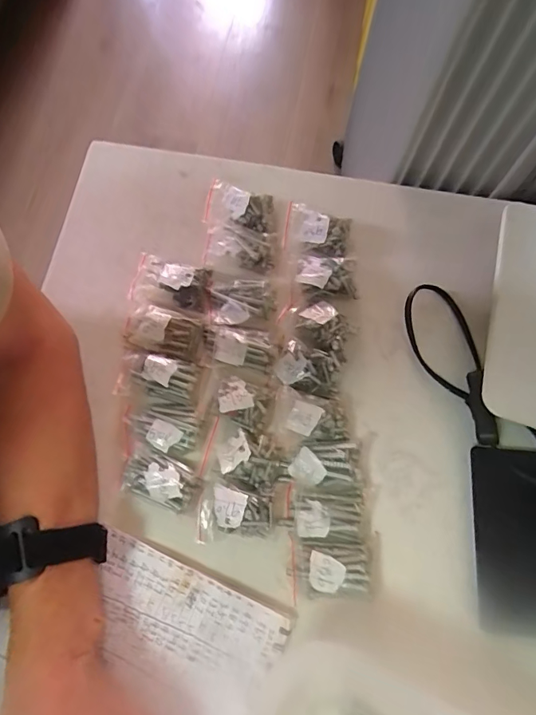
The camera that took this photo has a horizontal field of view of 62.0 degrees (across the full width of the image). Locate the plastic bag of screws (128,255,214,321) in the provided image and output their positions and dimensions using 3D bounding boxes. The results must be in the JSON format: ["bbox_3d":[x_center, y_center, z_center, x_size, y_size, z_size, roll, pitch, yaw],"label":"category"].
[{"bbox_3d":[-0.083,-0.063,0.383,0.068,0.013,0.045,16,73,5],"label":"plastic bag of screws"}]

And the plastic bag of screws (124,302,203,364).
[{"bbox_3d":[-0.087,-0.022,0.367,0.064,0.010,0.038,19,73,6],"label":"plastic bag of screws"}]

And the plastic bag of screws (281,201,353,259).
[{"bbox_3d":[0.044,-0.113,0.396,0.056,0.016,0.042,13,73,4],"label":"plastic bag of screws"}]

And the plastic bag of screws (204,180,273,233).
[{"bbox_3d":[-0.026,-0.135,0.404,0.060,0.018,0.042,10,73,3],"label":"plastic bag of screws"}]

